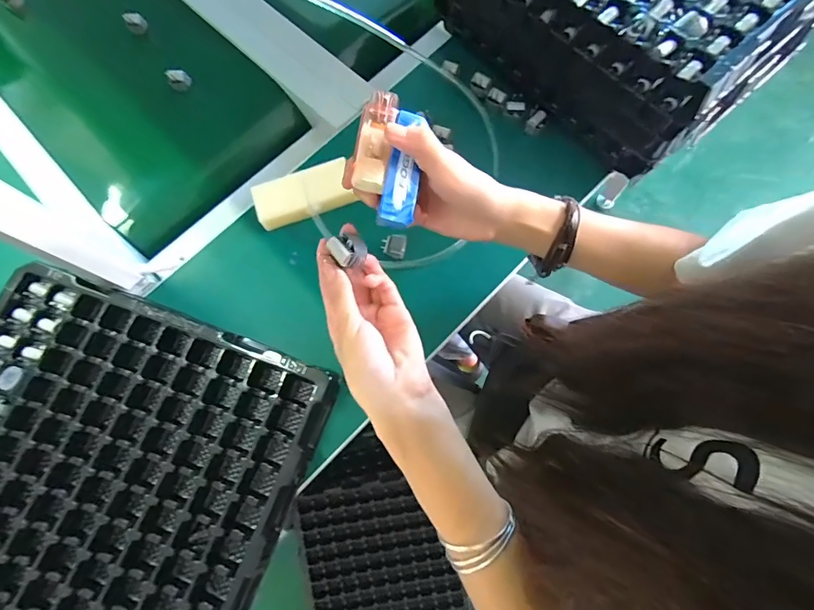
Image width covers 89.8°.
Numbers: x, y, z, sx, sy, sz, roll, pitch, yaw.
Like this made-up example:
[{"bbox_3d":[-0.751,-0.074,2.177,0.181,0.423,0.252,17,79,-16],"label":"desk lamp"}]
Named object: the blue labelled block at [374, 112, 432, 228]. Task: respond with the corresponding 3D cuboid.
[{"bbox_3d":[-0.003,-0.094,0.285,0.024,0.010,0.081,9,89,5],"label":"blue labelled block"}]

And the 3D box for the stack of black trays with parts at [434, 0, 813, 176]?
[{"bbox_3d":[0.226,-0.345,0.473,0.188,0.150,0.355,-38,75,-7],"label":"stack of black trays with parts"}]

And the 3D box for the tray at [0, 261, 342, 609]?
[{"bbox_3d":[-0.321,0.173,0.425,0.404,0.037,0.360,20,74,8],"label":"tray"}]

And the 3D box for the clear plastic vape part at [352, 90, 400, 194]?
[{"bbox_3d":[-0.022,-0.116,0.289,0.027,0.014,0.076,7,79,4],"label":"clear plastic vape part"}]

